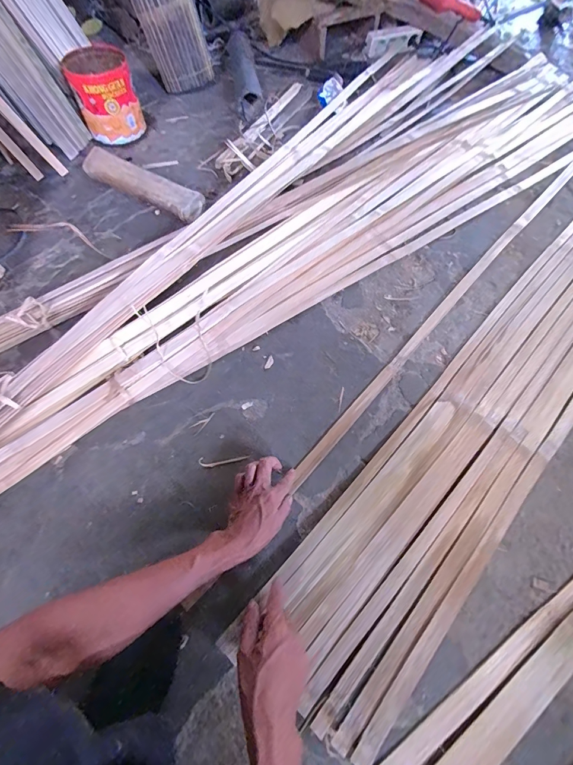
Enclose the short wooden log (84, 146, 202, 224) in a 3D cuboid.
[{"bbox_3d":[-0.342,-0.460,0.839,0.305,0.071,0.068,24,67,10],"label":"short wooden log"}]

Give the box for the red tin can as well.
[{"bbox_3d":[-0.475,-0.752,0.937,0.148,0.154,0.144,-22,67,-10],"label":"red tin can"}]

